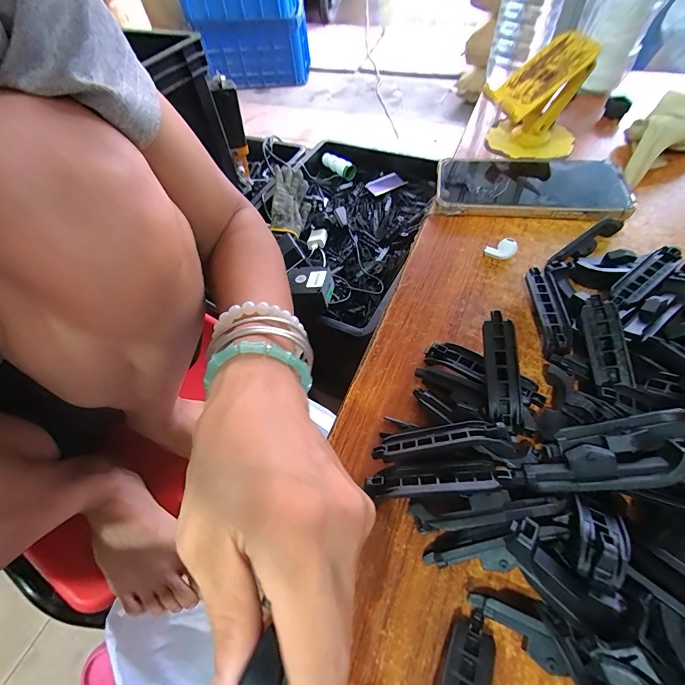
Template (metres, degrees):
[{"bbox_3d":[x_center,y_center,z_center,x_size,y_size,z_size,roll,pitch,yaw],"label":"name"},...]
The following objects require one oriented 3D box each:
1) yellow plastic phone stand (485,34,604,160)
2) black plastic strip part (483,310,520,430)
[{"bbox_3d":[0.202,-0.252,0.374,0.099,0.091,0.083,21,59,19],"label":"yellow plastic phone stand"},{"bbox_3d":[0.096,0.016,0.216,0.017,0.004,0.068,-5,76,27],"label":"black plastic strip part"}]

